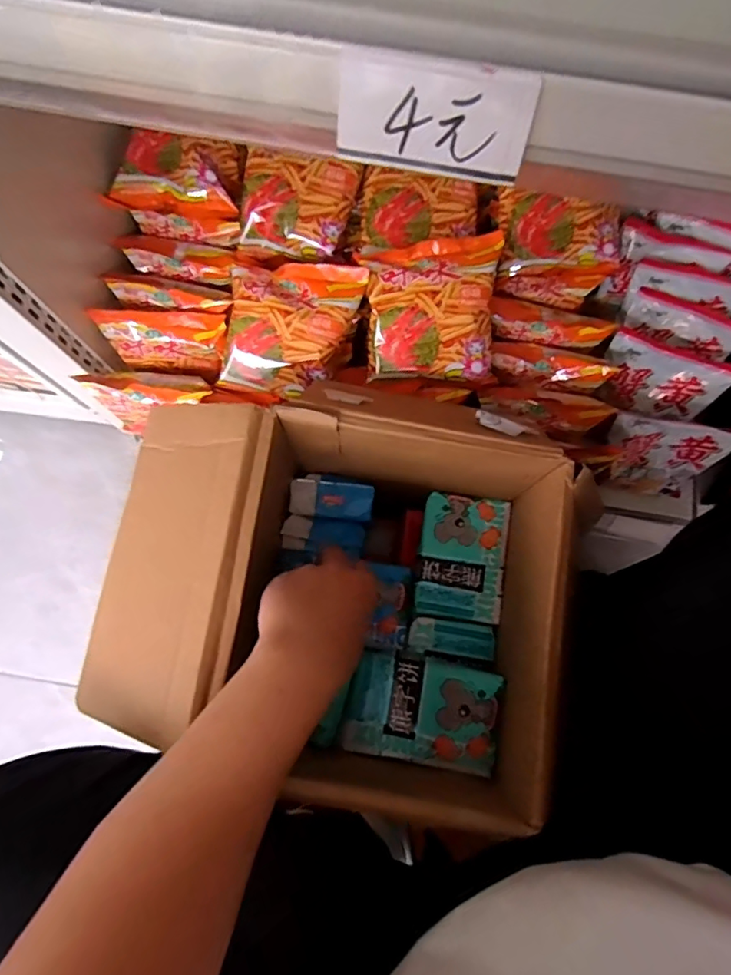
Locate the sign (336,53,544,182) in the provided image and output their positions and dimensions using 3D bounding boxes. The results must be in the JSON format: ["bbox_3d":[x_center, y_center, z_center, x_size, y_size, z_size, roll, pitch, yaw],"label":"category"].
[{"bbox_3d":[0.027,-0.146,0.217,0.076,0.036,0.004,9,48,3],"label":"sign"}]

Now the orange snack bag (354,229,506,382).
[{"bbox_3d":[0.066,-0.178,0.549,0.125,0.045,0.133,-1,102,2],"label":"orange snack bag"}]

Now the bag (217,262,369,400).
[{"bbox_3d":[-0.074,-0.157,0.550,0.130,0.057,0.129,10,92,2],"label":"bag"}]

